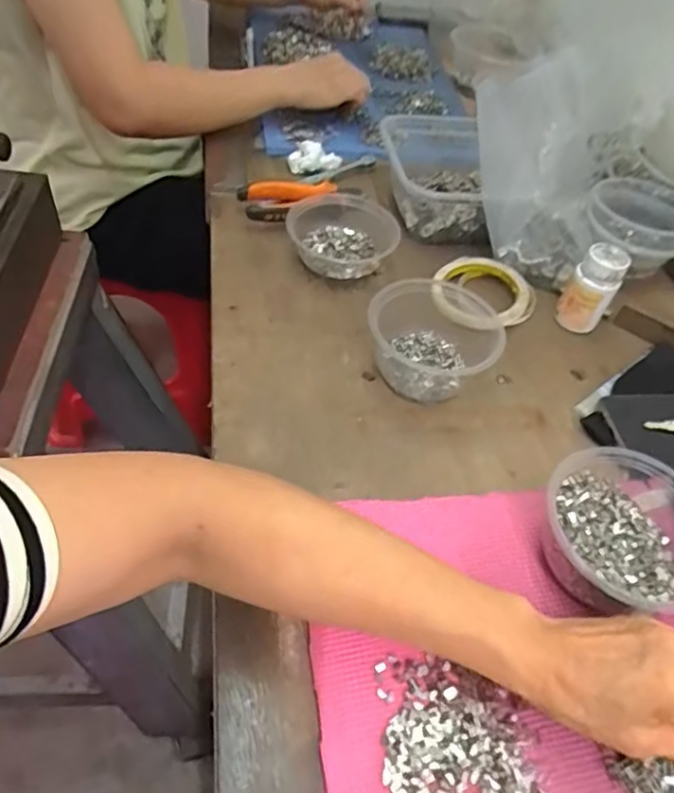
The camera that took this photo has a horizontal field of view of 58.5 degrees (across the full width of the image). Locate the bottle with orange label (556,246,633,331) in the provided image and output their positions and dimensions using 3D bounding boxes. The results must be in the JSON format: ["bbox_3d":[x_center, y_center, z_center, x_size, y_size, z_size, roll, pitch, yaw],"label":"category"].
[{"bbox_3d":[0.252,-0.105,0.599,0.045,0.083,0.040,33,53,18],"label":"bottle with orange label"}]

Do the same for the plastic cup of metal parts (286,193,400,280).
[{"bbox_3d":[0.005,-0.176,0.643,0.110,0.039,0.118,2,50,-2],"label":"plastic cup of metal parts"}]

